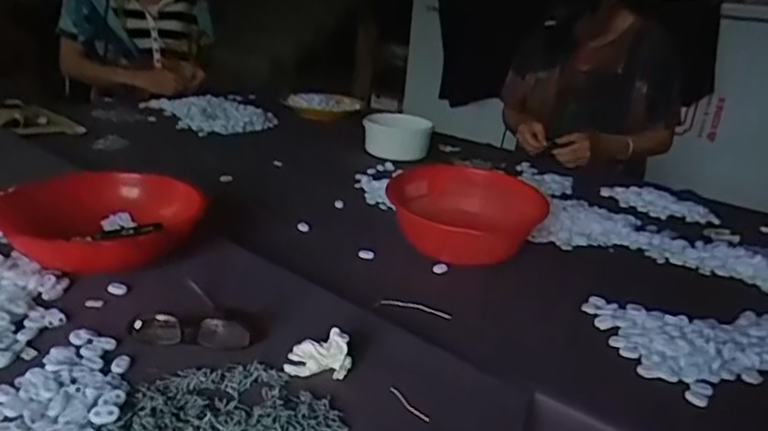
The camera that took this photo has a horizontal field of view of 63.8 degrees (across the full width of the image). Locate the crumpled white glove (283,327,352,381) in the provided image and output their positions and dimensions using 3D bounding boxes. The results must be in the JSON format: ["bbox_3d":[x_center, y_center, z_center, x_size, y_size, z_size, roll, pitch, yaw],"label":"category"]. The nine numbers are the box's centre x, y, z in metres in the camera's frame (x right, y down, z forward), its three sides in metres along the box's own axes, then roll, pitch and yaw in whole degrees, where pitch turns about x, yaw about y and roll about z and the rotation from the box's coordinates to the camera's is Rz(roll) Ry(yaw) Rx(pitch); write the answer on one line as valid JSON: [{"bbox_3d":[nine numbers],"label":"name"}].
[{"bbox_3d":[-0.062,0.132,0.599,0.061,0.036,0.029,4,21,-8],"label":"crumpled white glove"}]

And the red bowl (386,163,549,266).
[{"bbox_3d":[0.110,-0.001,0.925,0.233,0.094,0.198,-11,27,-38],"label":"red bowl"}]

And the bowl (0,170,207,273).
[{"bbox_3d":[-0.362,0.014,0.759,0.232,0.084,0.189,8,21,4],"label":"bowl"}]

